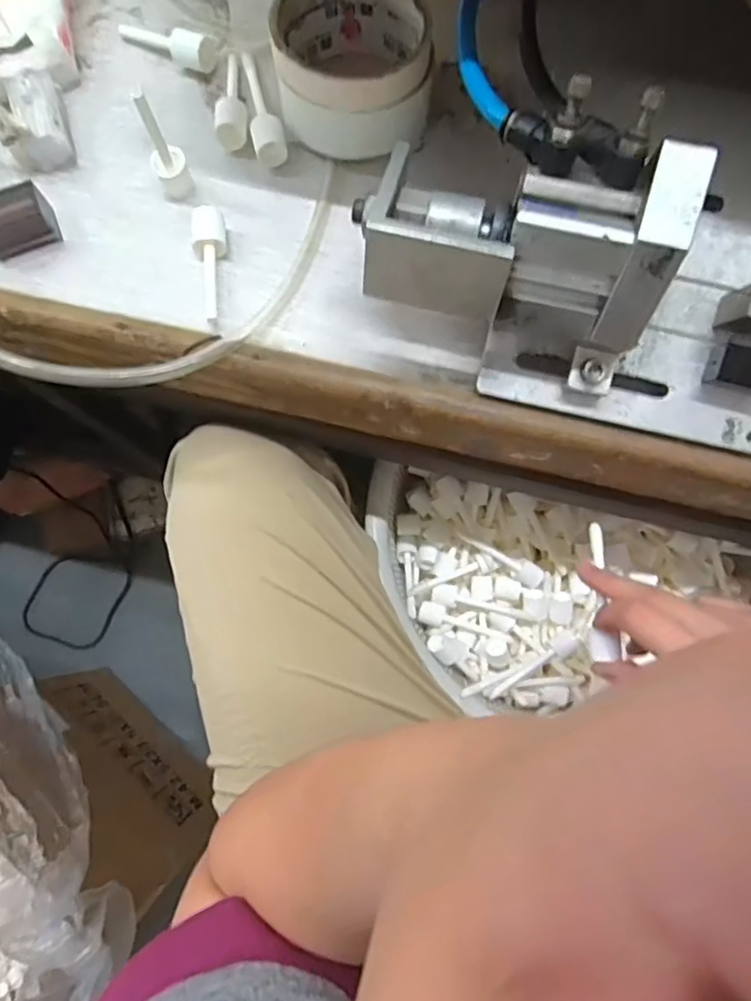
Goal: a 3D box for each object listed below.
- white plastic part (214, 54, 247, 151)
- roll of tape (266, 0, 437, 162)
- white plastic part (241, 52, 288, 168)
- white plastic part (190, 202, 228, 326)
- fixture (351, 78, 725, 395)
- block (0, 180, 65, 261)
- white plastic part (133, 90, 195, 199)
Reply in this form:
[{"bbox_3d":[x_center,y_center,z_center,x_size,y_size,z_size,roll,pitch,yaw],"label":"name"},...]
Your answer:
[{"bbox_3d":[-0.085,-0.239,0.348,0.018,0.015,0.065,-6,80,0],"label":"white plastic part"},{"bbox_3d":[-0.014,-0.244,0.332,0.083,0.050,0.092,-13,80,-2],"label":"roll of tape"},{"bbox_3d":[-0.068,-0.235,0.349,0.019,0.013,0.081,-13,80,-2],"label":"white plastic part"},{"bbox_3d":[-0.092,-0.132,0.333,0.018,0.012,0.067,-7,80,-1],"label":"white plastic part"},{"bbox_3d":[0.063,-0.109,0.266,0.129,0.096,0.078,22,81,4],"label":"fixture"},{"bbox_3d":[-0.200,-0.155,0.330,0.040,0.022,0.026,-28,81,-4],"label":"block"},{"bbox_3d":[-0.116,-0.192,0.321,0.017,0.061,0.015,-18,80,-3],"label":"white plastic part"}]

